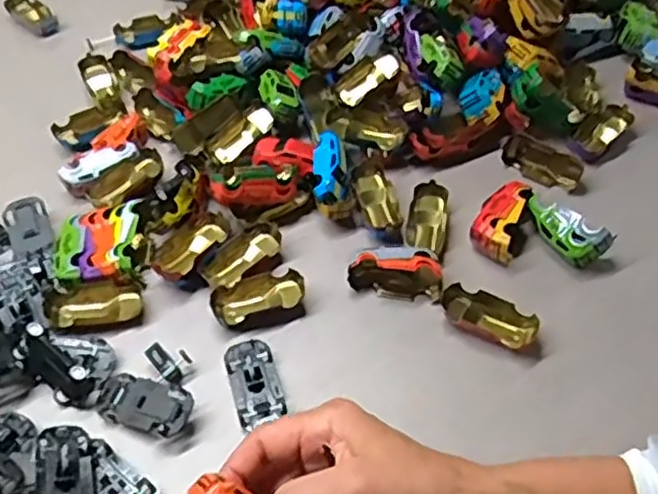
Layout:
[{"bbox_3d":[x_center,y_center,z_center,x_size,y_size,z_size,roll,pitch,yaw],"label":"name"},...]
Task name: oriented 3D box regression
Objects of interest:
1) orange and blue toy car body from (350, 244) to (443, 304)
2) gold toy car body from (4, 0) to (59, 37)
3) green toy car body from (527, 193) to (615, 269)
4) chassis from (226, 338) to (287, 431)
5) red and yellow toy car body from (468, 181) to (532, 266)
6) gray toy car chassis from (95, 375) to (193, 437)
[{"bbox_3d":[0.048,0.016,0.480,0.064,0.026,0.029,12,53,11],"label":"orange and blue toy car body"},{"bbox_3d":[-0.307,-0.241,0.707,0.031,0.016,0.061,-38,60,-25],"label":"gold toy car body"},{"bbox_3d":[0.172,-0.013,0.499,0.023,0.033,0.065,9,29,-49],"label":"green toy car body"},{"bbox_3d":[-0.048,0.085,0.441,0.030,0.013,0.060,-15,53,-10],"label":"chassis"},{"bbox_3d":[0.129,-0.021,0.507,0.038,0.025,0.064,21,55,17],"label":"red and yellow toy car body"},{"bbox_3d":[-0.115,0.099,0.428,0.064,0.017,0.032,18,54,15],"label":"gray toy car chassis"}]

